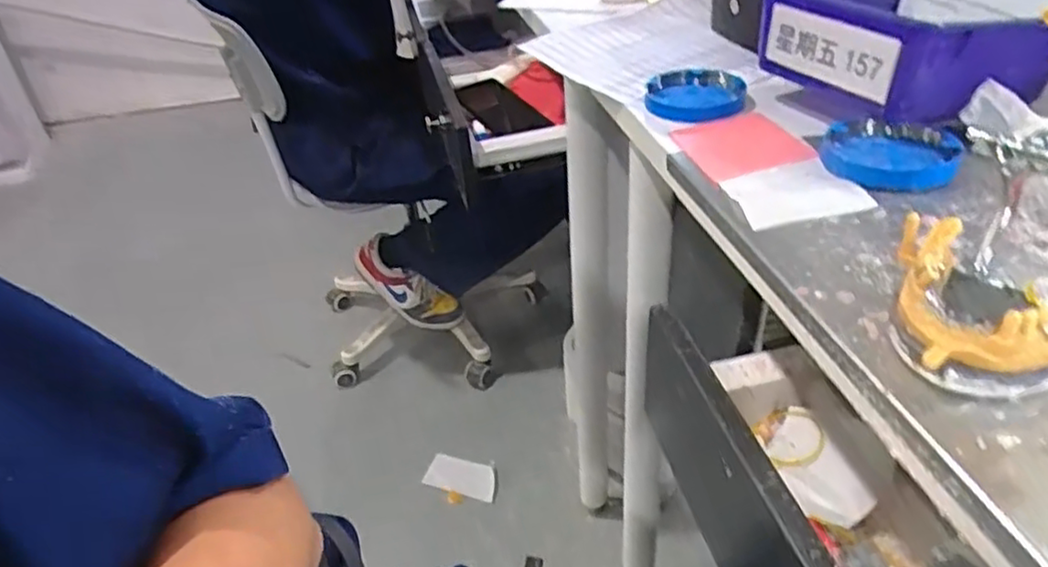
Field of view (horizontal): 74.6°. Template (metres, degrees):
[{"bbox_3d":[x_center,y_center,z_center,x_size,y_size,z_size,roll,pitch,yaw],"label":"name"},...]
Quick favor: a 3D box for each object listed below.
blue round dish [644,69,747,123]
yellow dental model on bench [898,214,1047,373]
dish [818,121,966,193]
[{"bbox_3d":[0.138,-0.152,0.555,0.076,0.020,0.064,4,37,11],"label":"blue round dish"},{"bbox_3d":[0.201,0.001,0.296,0.074,0.026,0.076,-4,37,1],"label":"yellow dental model on bench"},{"bbox_3d":[0.229,-0.080,0.434,0.076,0.019,0.073,-3,37,2],"label":"dish"}]

